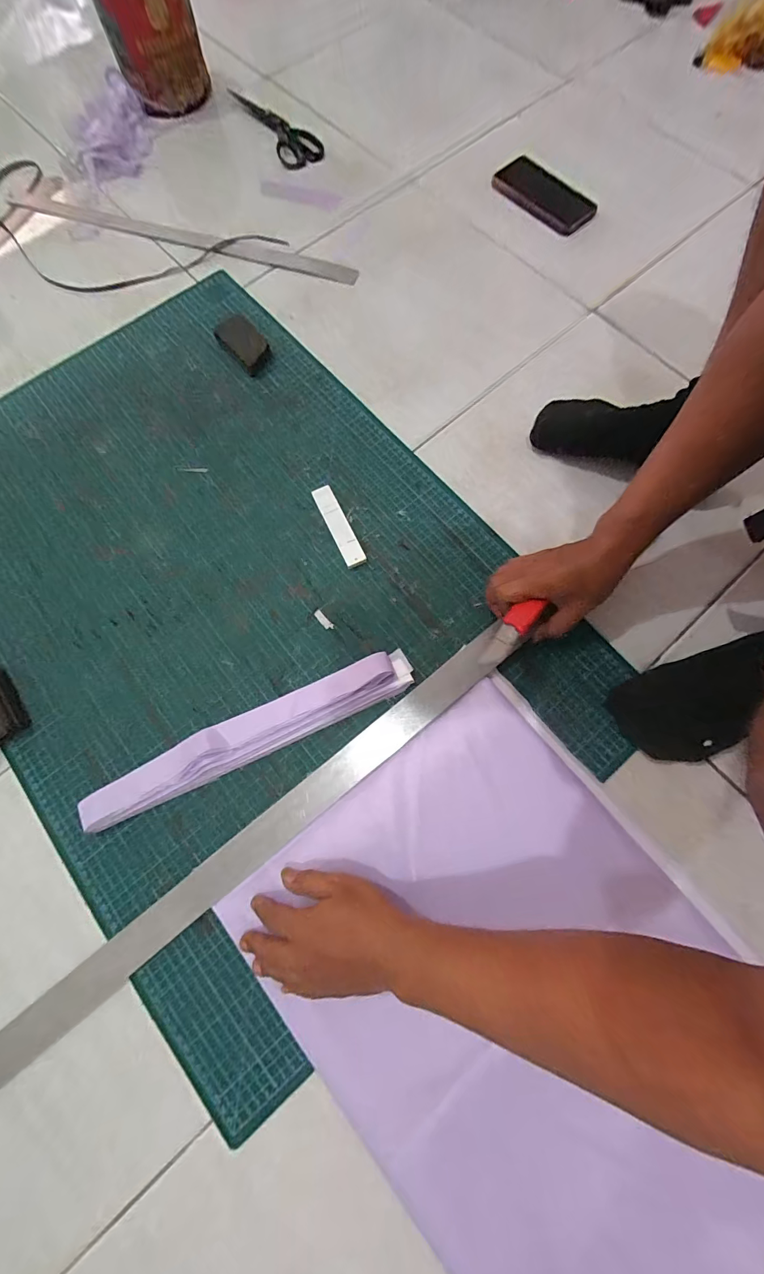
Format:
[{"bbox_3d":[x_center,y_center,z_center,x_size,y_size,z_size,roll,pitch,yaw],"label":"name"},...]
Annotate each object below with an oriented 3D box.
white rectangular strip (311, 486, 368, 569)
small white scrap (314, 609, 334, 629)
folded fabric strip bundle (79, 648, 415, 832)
[{"bbox_3d":[-0.055,-0.141,0.523,0.026,0.013,0.119,-24,77,-7],"label":"white rectangular strip"},{"bbox_3d":[-0.071,-0.021,0.500,0.010,0.004,0.030,-42,80,-11],"label":"small white scrap"},{"bbox_3d":[-0.139,0.105,0.451,0.368,0.023,0.052,-24,77,-7],"label":"folded fabric strip bundle"}]

